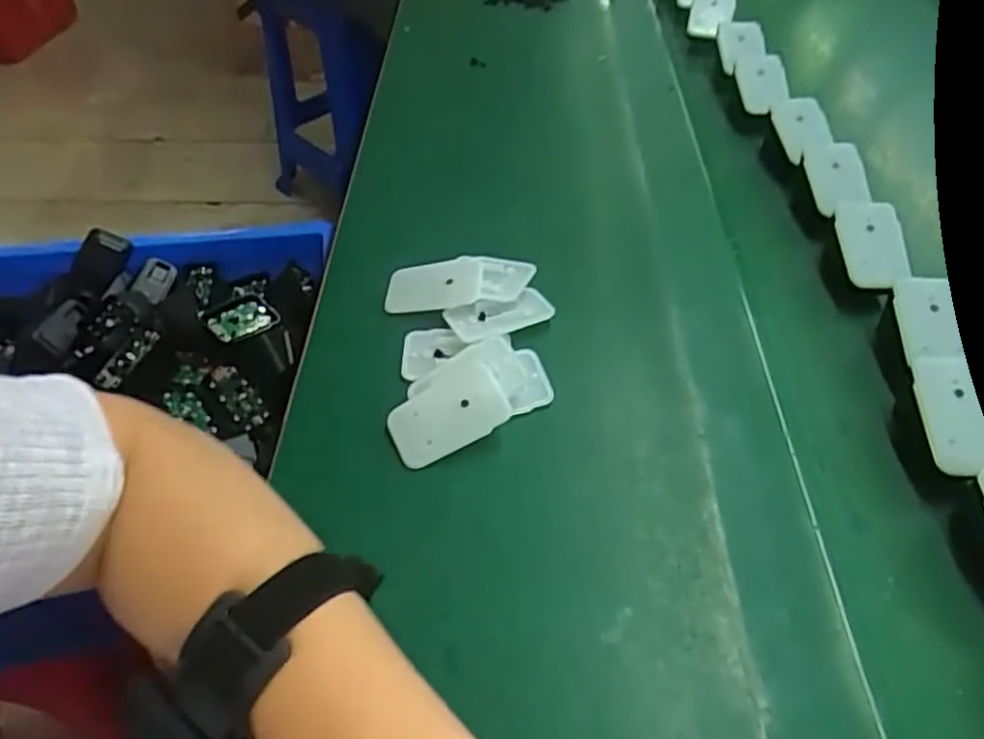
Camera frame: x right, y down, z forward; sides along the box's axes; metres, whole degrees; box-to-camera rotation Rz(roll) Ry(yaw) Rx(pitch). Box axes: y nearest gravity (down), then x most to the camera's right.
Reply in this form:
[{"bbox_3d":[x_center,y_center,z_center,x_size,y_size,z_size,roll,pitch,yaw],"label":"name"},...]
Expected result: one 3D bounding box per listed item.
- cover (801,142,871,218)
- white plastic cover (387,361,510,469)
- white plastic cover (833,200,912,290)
[{"bbox_3d":[0.253,-0.141,0.518,0.039,0.010,0.073,-3,54,11],"label":"cover"},{"bbox_3d":[-0.027,0.027,0.417,0.069,0.007,0.044,-30,65,-1],"label":"white plastic cover"},{"bbox_3d":[0.255,-0.084,0.473,0.038,0.006,0.073,-1,57,12],"label":"white plastic cover"}]

